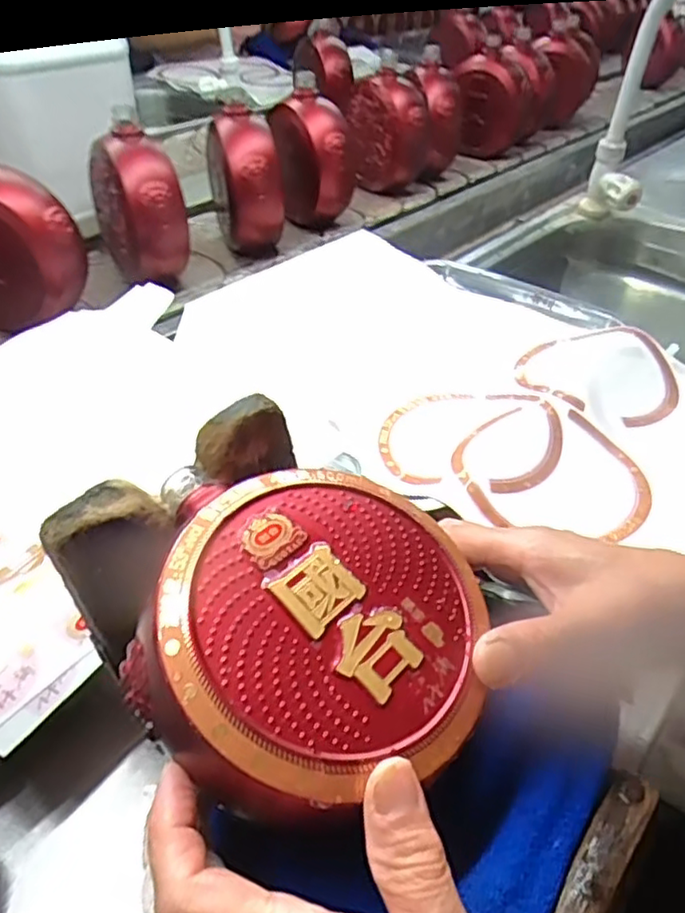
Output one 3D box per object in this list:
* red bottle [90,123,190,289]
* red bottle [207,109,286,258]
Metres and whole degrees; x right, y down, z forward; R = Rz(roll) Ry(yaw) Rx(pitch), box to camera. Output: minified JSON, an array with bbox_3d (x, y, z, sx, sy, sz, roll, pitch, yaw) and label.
[{"bbox_3d":[-0.204,-0.247,0.638,0.064,0.128,0.113,-20,46,-23],"label":"red bottle"},{"bbox_3d":[-0.110,-0.304,0.720,0.075,0.142,0.131,-6,42,-8],"label":"red bottle"}]

